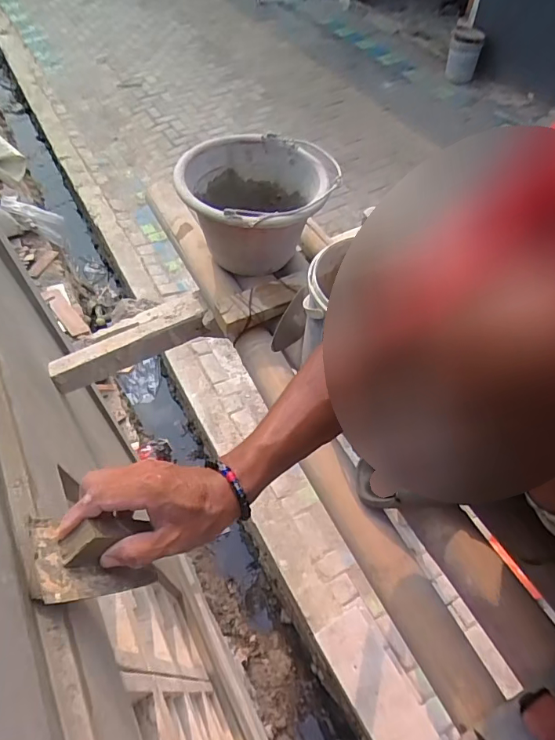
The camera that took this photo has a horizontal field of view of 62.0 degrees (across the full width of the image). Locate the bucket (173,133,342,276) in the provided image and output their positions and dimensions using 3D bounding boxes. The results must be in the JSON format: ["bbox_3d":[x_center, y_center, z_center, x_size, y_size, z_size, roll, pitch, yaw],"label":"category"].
[{"bbox_3d":[-0.034,-0.267,0.795,0.246,0.163,0.218,-2,55,-1],"label":"bucket"}]

